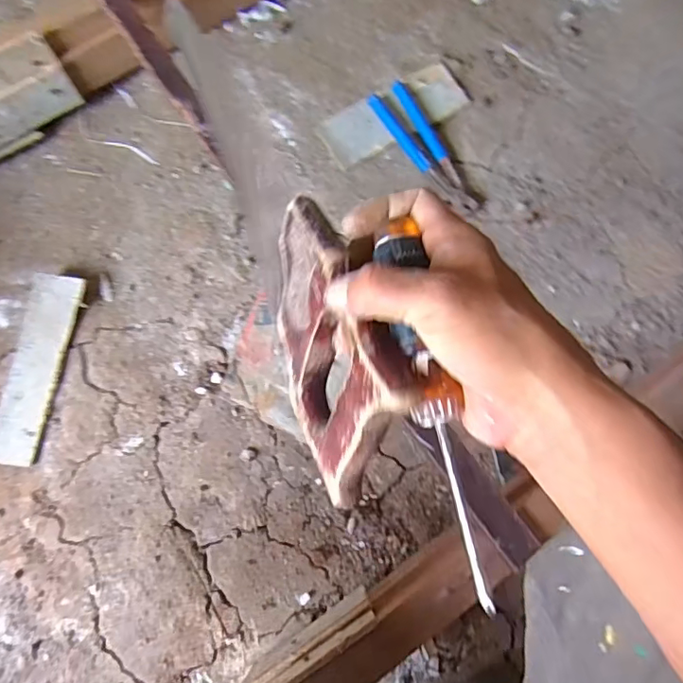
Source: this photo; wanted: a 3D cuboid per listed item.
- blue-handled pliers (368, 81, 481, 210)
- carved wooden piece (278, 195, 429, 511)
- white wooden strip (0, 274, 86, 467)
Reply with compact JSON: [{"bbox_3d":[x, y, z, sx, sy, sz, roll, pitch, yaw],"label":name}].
[{"bbox_3d":[0.123,-0.274,0.773,0.055,0.035,0.215,-33,77,-8],"label":"blue-handled pliers"},{"bbox_3d":[-0.006,0.003,0.305,0.025,0.105,0.140,-7,55,-33],"label":"carved wooden piece"},{"bbox_3d":[-0.392,0.033,0.692,0.069,0.013,0.243,10,79,-2],"label":"white wooden strip"}]

